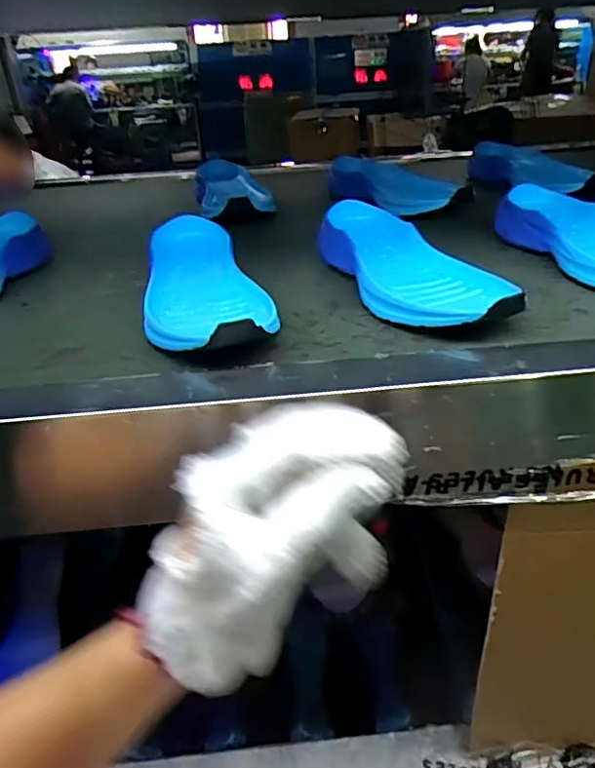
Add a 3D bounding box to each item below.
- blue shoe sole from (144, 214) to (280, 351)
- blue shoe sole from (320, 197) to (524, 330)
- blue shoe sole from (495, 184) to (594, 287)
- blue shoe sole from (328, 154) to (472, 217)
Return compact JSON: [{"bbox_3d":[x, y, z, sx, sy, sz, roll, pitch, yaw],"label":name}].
[{"bbox_3d":[-0.086,-0.087,0.475,0.091,0.051,0.234,-12,31,-13],"label":"blue shoe sole"},{"bbox_3d":[0.086,-0.103,0.480,0.079,0.053,0.231,-13,32,-15],"label":"blue shoe sole"},{"bbox_3d":[0.277,-0.131,0.515,0.088,0.047,0.246,-16,32,-19],"label":"blue shoe sole"},{"bbox_3d":[0.125,-0.270,0.757,0.099,0.037,0.264,-17,33,-20],"label":"blue shoe sole"}]

